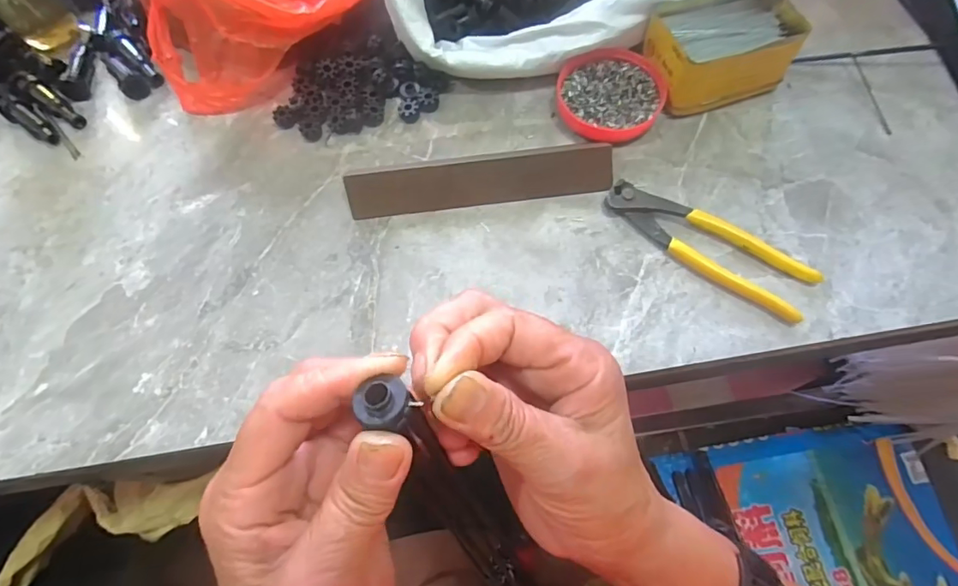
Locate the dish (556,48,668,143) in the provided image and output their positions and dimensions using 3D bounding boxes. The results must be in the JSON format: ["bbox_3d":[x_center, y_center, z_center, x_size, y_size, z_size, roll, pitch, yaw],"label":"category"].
[{"bbox_3d":[0.115,-0.174,0.442,0.086,0.018,0.087,-1,68,2],"label":"dish"}]

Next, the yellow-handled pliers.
[{"bbox_3d":[0.174,-0.038,0.389,0.162,0.014,0.047,32,72,14],"label":"yellow-handled pliers"}]

